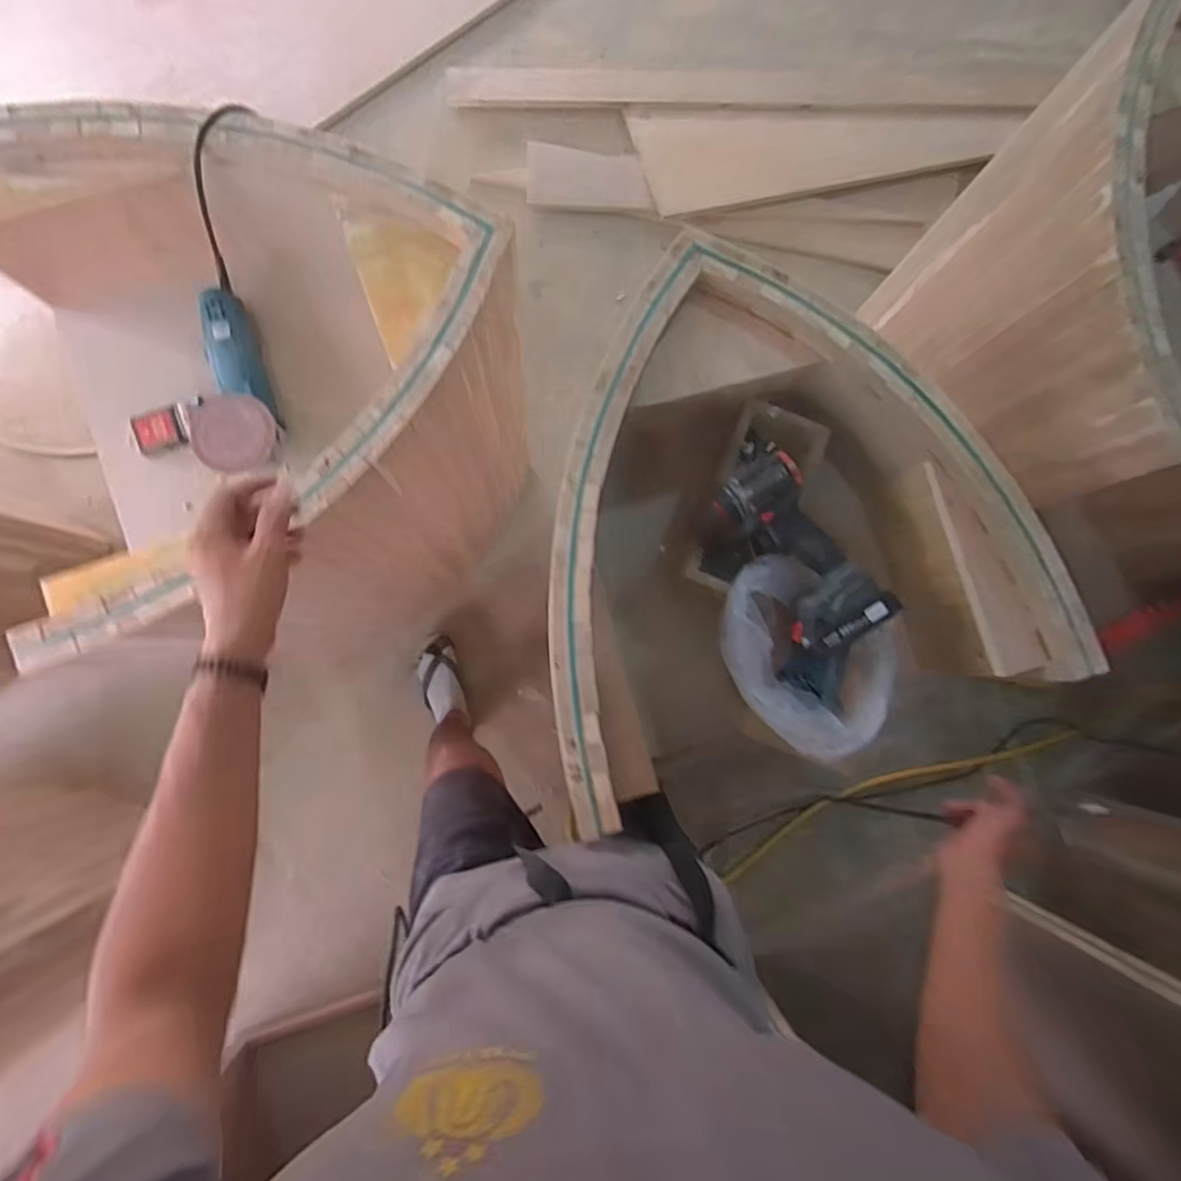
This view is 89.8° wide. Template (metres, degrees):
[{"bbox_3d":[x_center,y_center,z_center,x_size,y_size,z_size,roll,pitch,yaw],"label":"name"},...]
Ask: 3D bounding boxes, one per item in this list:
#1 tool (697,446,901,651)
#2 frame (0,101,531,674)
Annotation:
[{"bbox_3d":[0.225,-0.040,0.682,0.121,0.067,0.232,-34,88,-6],"label":"tool"},{"bbox_3d":[-0.411,-0.238,1.011,0.612,0.776,0.575,-12,86,-5],"label":"frame"}]

